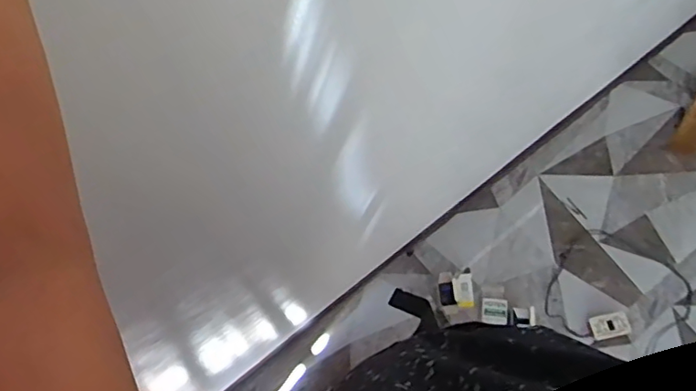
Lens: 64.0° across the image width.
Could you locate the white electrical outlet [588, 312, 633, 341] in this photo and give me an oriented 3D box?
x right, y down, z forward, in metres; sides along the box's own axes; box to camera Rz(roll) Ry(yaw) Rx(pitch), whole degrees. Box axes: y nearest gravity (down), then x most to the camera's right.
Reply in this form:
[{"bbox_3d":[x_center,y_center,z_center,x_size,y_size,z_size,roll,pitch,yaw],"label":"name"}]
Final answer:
[{"bbox_3d":[0.829,0.410,1.755,0.117,0.026,0.072,-10,69,-1],"label":"white electrical outlet"}]

